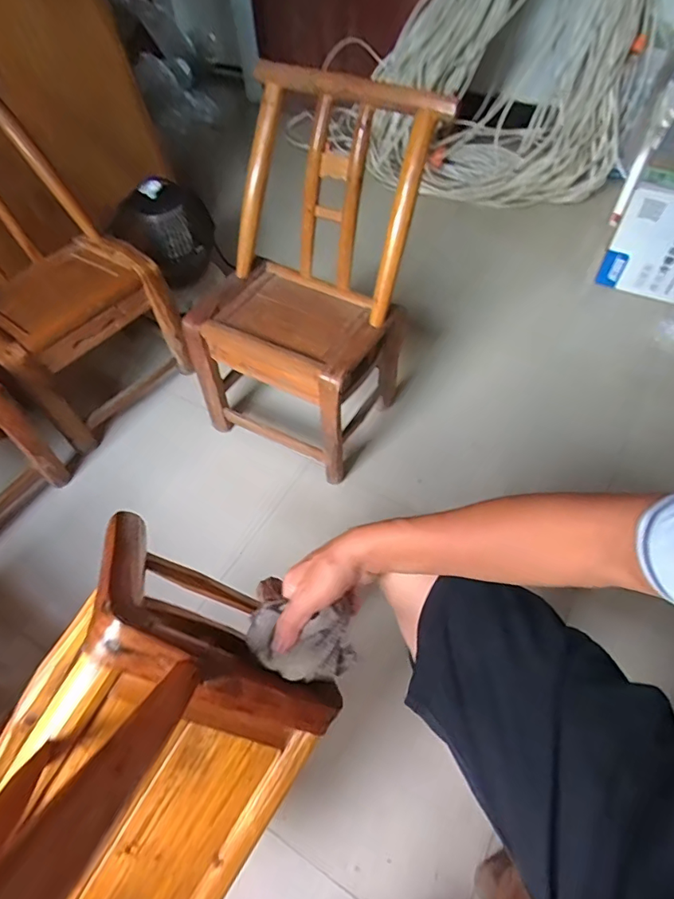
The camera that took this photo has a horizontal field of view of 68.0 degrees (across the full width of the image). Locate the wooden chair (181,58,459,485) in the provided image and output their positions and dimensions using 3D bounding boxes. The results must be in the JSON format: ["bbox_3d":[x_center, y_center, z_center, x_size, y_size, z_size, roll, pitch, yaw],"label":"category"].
[{"bbox_3d":[-0.068,-0.312,0.970,0.364,0.604,0.395,28,60,21],"label":"wooden chair"}]

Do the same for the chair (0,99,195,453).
[{"bbox_3d":[-0.627,-0.366,1.052,0.398,0.574,0.366,37,63,25],"label":"chair"}]

